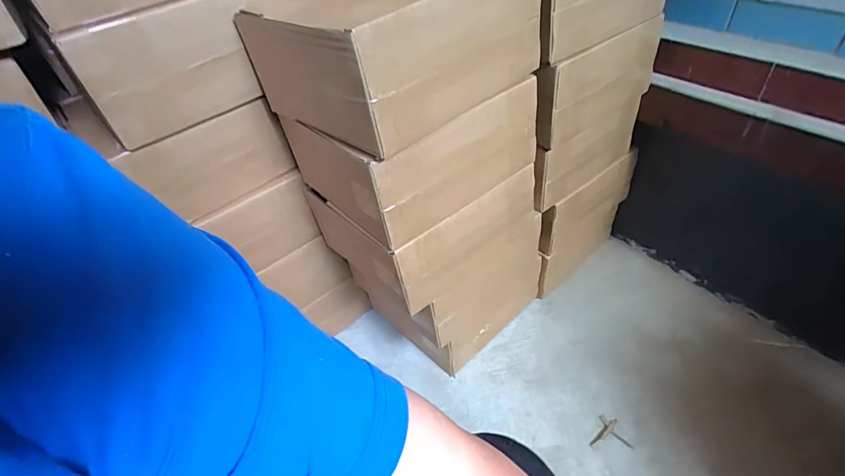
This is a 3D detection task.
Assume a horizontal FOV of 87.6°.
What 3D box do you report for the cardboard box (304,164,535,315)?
[{"bbox_3d":[0.000,-0.048,0.670,0.258,0.121,0.223,-30,48,-23],"label":"cardboard box"}]

